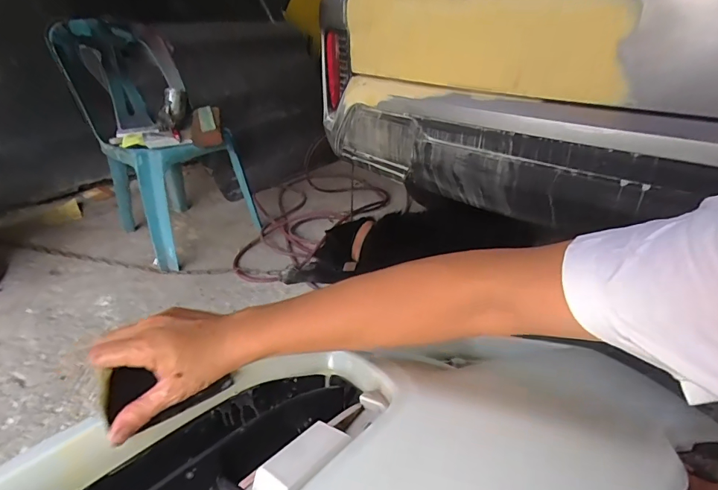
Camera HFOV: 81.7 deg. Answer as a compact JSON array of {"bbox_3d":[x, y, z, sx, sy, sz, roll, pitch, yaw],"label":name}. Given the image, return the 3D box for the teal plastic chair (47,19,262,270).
[{"bbox_3d":[-0.713,-0.382,1.527,0.524,0.747,0.412,24,36,35],"label":"teal plastic chair"}]

